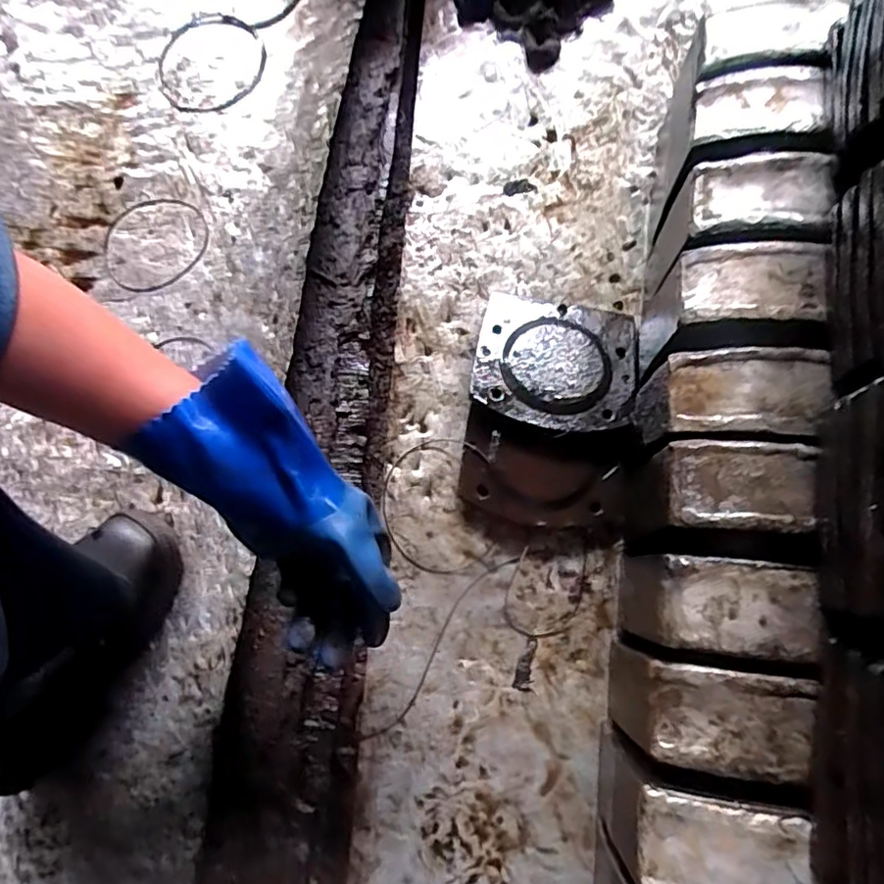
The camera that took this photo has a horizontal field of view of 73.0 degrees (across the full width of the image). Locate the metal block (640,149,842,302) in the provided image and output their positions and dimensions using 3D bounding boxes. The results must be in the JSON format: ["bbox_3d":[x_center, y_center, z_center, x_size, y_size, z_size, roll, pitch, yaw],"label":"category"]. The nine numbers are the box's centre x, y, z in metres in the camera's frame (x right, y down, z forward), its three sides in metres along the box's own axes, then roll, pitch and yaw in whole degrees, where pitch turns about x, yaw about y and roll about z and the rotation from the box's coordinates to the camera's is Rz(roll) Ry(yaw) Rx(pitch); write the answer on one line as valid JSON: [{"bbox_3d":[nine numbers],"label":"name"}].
[{"bbox_3d":[0.253,-0.174,0.534,0.096,0.169,0.074,7,76,7],"label":"metal block"}]

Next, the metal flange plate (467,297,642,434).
[{"bbox_3d":[0.115,-0.079,0.596,0.157,0.024,0.151,7,71,3],"label":"metal flange plate"}]

